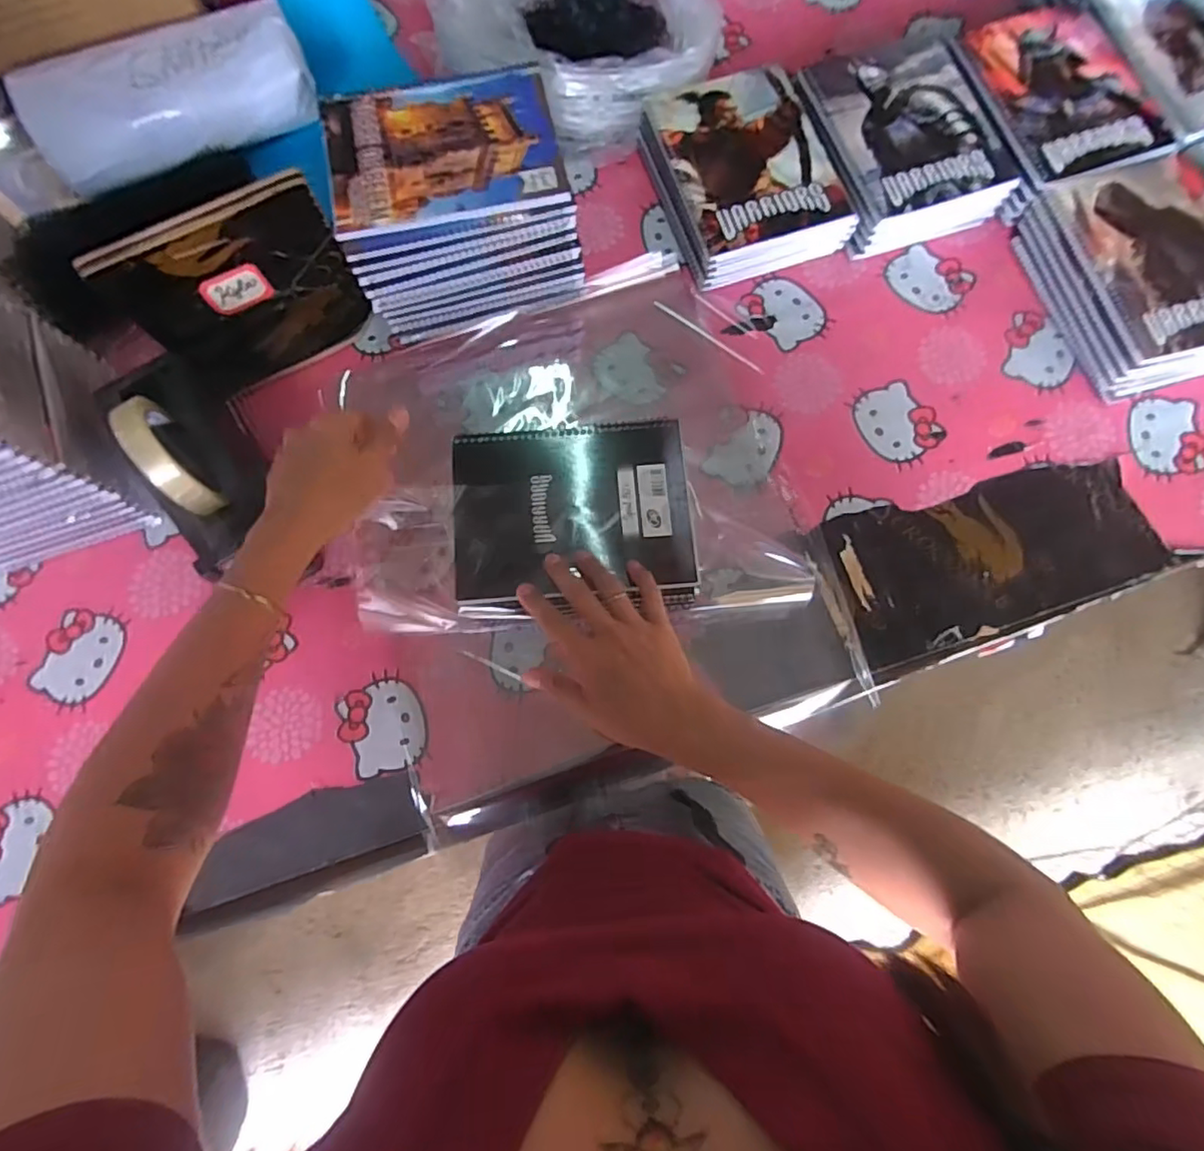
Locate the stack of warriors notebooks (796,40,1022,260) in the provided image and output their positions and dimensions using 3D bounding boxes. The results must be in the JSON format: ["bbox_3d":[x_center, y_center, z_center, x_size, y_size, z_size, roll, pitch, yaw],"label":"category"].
[{"bbox_3d":[0.305,-0.444,0.631,0.169,0.052,0.213,-20,78,-4],"label":"stack of warriors notebooks"}]

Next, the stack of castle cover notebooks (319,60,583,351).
[{"bbox_3d":[-0.135,-0.351,0.582,0.198,0.117,0.173,-13,78,-3],"label":"stack of castle cover notebooks"}]

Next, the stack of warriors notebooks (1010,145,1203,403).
[{"bbox_3d":[0.535,-0.297,0.595,0.174,0.058,0.222,-17,78,-4],"label":"stack of warriors notebooks"}]

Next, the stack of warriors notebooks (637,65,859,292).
[{"bbox_3d":[0.145,-0.402,0.624,0.161,0.056,0.221,-22,79,-5],"label":"stack of warriors notebooks"}]

